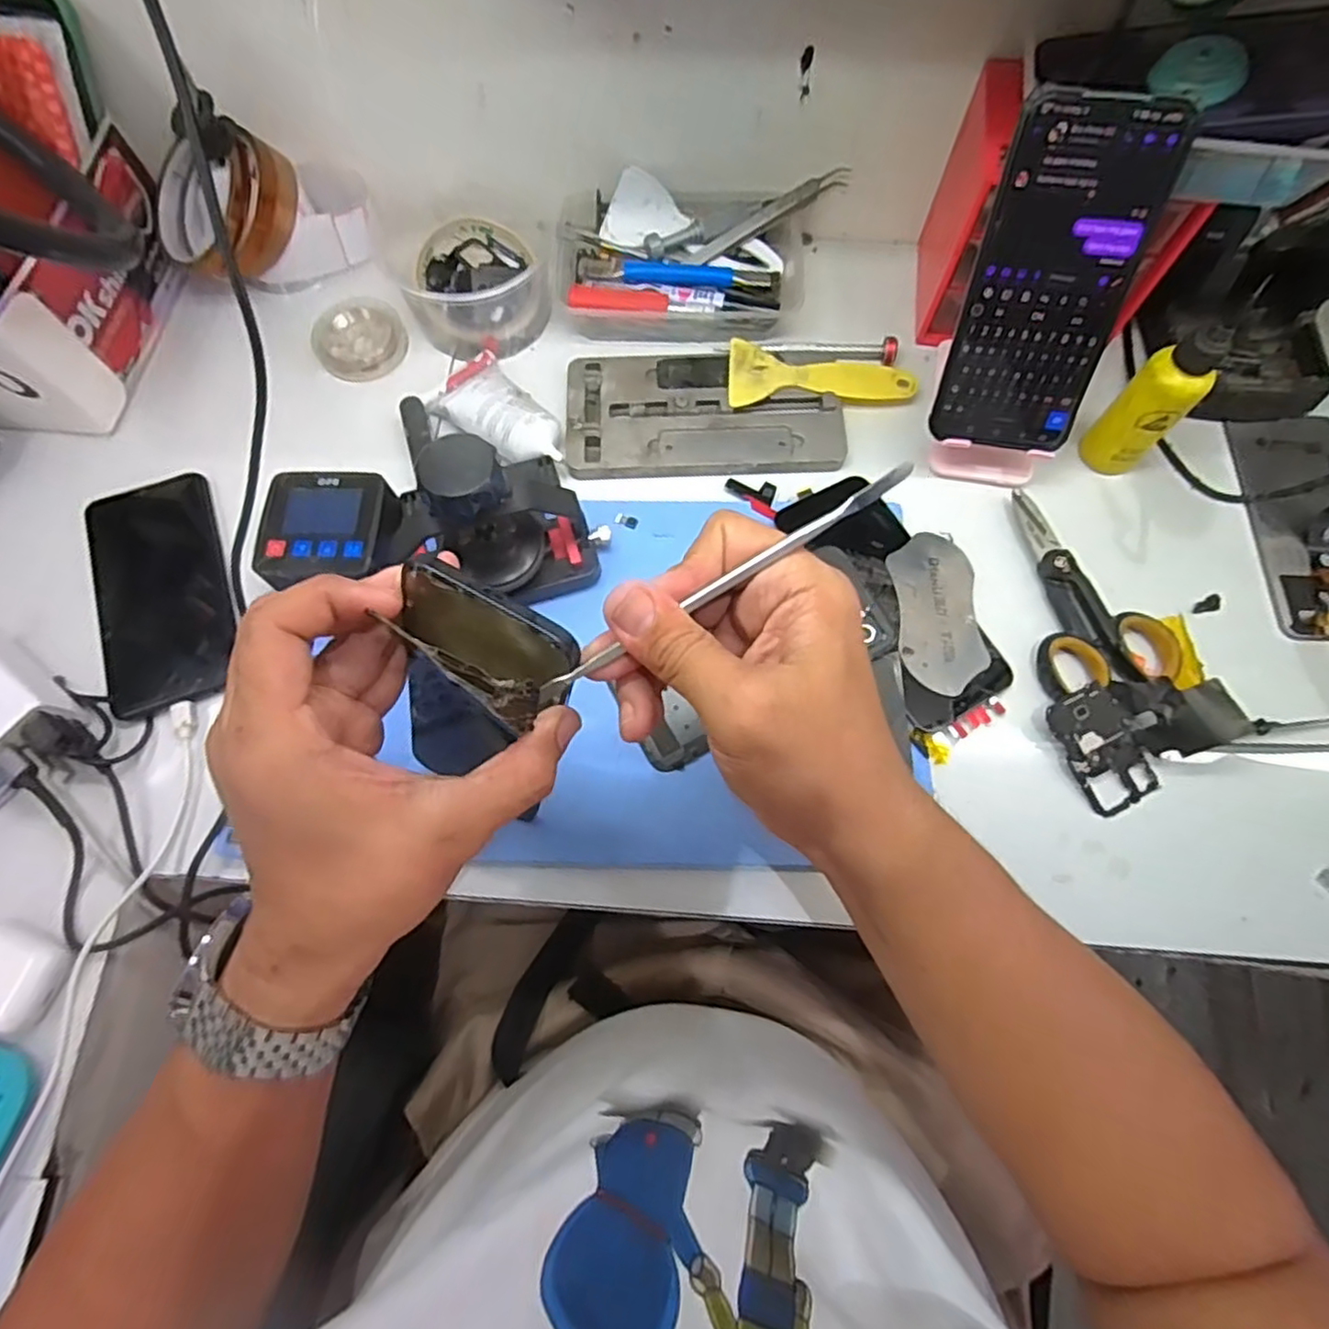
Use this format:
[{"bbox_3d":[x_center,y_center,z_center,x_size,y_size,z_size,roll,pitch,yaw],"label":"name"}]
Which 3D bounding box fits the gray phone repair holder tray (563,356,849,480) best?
[{"bbox_3d":[0.026,-0.165,0.456,0.178,0.009,0.090,0,71,1],"label":"gray phone repair holder tray"}]

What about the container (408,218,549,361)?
[{"bbox_3d":[-0.131,-0.265,0.476,0.091,0.053,0.098,-22,72,-6],"label":"container"}]

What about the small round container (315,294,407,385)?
[{"bbox_3d":[-0.212,-0.229,0.487,0.062,0.023,0.051,-26,73,-8],"label":"small round container"}]

